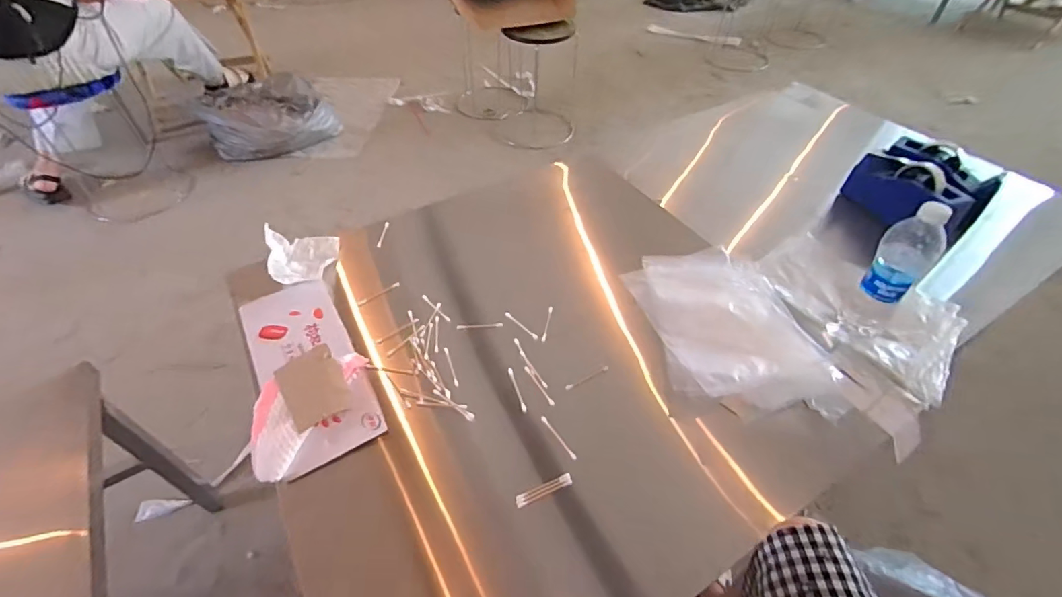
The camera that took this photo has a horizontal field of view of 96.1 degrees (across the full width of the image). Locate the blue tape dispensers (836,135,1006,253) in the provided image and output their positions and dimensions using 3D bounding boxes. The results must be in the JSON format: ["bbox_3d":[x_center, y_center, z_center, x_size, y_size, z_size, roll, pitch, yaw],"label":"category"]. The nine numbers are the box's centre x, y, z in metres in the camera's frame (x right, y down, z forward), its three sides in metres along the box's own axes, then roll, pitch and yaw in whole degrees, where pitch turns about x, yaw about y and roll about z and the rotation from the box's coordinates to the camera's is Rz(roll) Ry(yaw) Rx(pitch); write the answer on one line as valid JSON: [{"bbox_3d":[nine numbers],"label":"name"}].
[{"bbox_3d":[0.768,-0.222,0.949,0.177,0.117,0.213,-22,51,-20],"label":"blue tape dispensers"}]

